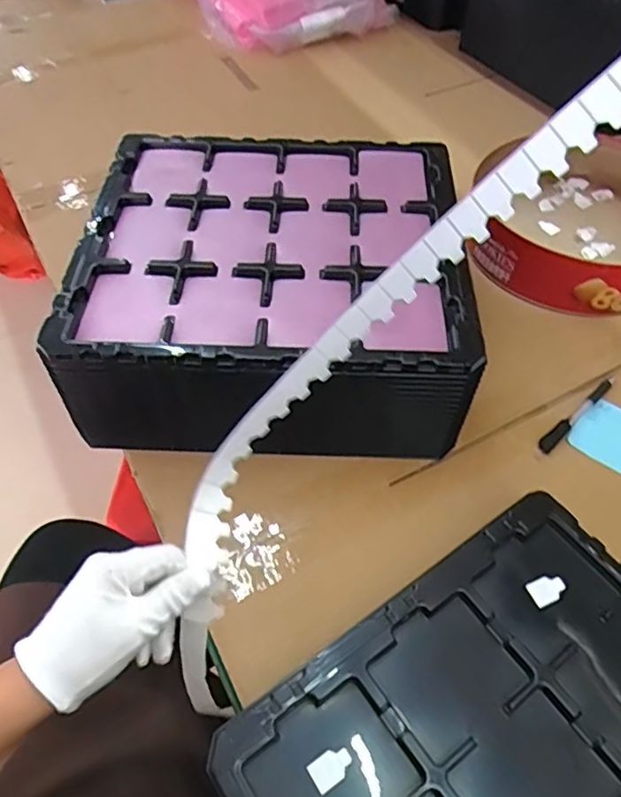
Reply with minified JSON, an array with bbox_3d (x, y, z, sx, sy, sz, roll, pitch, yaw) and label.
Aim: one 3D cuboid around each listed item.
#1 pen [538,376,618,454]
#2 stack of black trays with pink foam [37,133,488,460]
[{"bbox_3d":[0.279,0.015,0.624,0.129,0.010,0.015,-36,61,-23],"label":"pen"},{"bbox_3d":[-0.036,-0.124,0.638,0.370,0.129,0.344,1,54,1],"label":"stack of black trays with pink foam"}]

